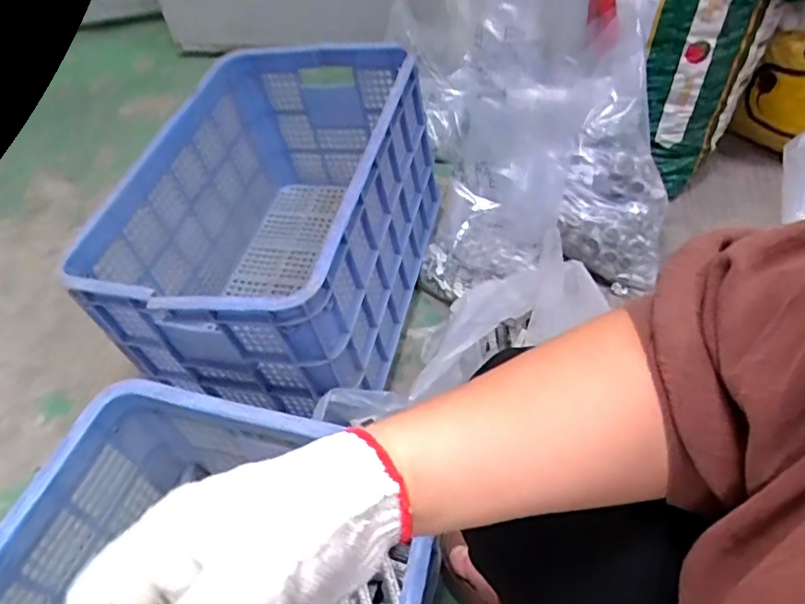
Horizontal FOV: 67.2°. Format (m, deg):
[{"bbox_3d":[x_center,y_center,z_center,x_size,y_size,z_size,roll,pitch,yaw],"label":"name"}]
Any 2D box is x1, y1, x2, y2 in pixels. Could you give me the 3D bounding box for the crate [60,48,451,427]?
[{"bbox_3d":[-0.171,-0.105,0.894,0.355,0.294,0.497,10,52,14],"label":"crate"}]

